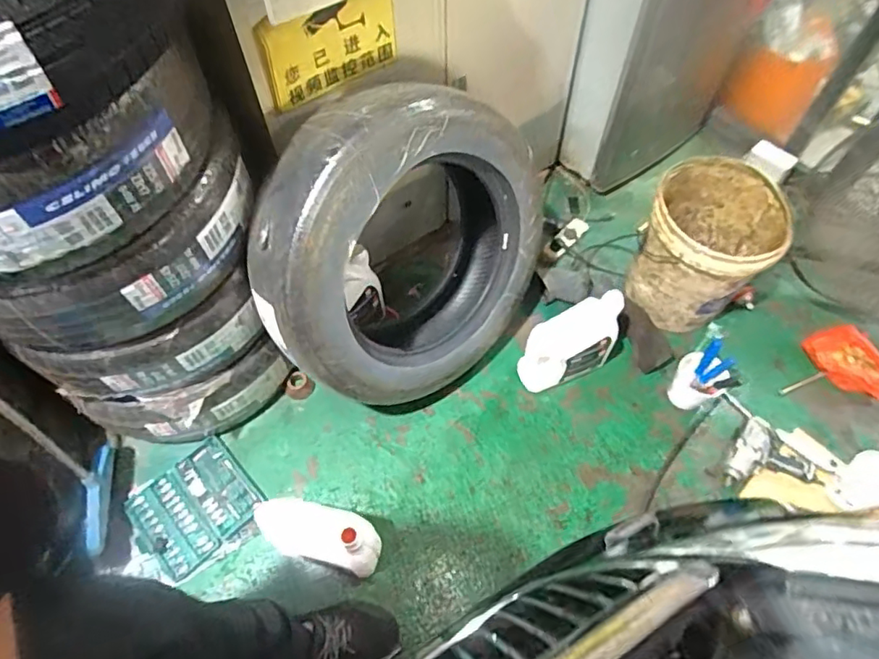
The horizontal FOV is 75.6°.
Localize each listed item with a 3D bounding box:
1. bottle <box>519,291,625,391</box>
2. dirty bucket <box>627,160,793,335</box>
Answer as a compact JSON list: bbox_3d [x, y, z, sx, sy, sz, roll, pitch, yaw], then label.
[{"bbox_3d":[0.321,0.048,1.433,0.229,0.282,0.109,-15,62,-7],"label":"bottle"},{"bbox_3d":[0.664,-0.205,1.449,0.297,0.333,0.292,-1,61,1],"label":"dirty bucket"}]

